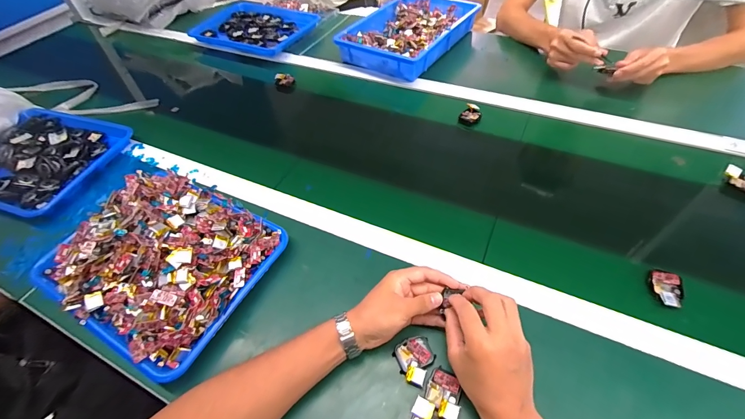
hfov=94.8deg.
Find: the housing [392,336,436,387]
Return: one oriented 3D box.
[{"bbox_3d":[0.055,0.186,0.427,0.047,0.011,0.053,-23,53,-13],"label":"housing"}]

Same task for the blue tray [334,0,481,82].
[{"bbox_3d":[0.099,-0.484,0.942,0.261,0.068,0.373,28,59,24],"label":"blue tray"}]

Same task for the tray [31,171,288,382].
[{"bbox_3d":[-0.324,0.058,0.512,0.315,0.079,0.258,24,57,22],"label":"tray"}]

